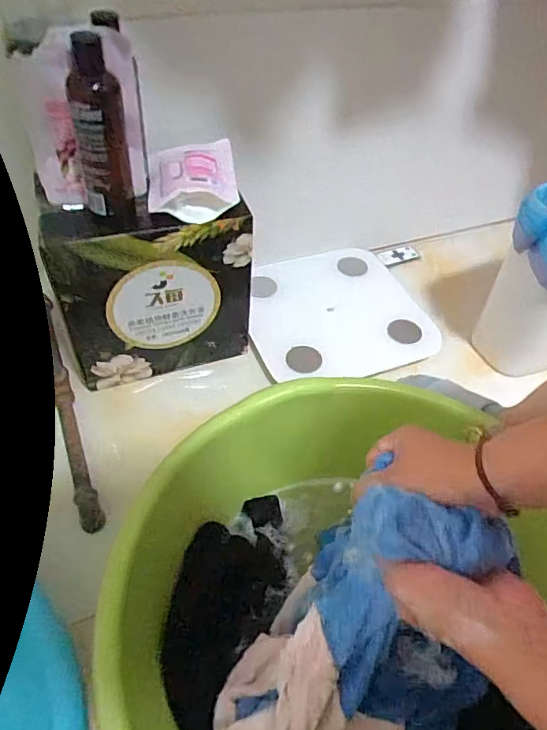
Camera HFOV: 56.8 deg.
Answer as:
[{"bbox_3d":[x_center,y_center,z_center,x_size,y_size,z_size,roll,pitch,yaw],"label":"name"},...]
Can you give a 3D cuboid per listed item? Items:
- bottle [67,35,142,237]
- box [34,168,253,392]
[{"bbox_3d":[-0.181,-0.240,0.533,0.053,0.185,0.051,-10,49,-13],"label":"bottle"},{"bbox_3d":[-0.160,-0.101,0.694,0.249,0.246,0.095,-15,50,-17],"label":"box"}]

